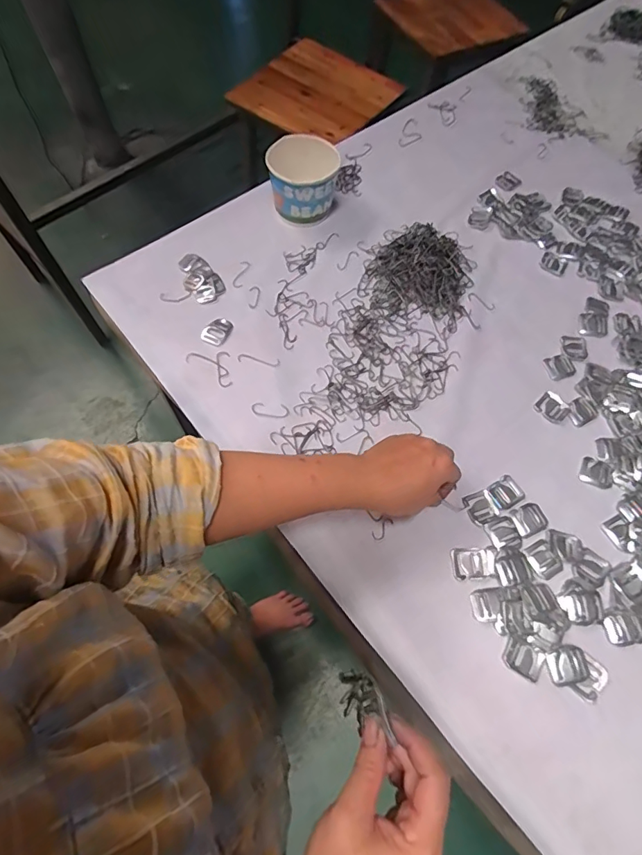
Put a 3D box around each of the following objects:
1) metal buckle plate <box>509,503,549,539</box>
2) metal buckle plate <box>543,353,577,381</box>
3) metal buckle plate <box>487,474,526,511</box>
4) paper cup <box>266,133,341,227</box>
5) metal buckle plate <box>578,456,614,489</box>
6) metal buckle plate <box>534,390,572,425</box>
[{"bbox_3d":[0.218,0.096,0.491,0.036,0.004,0.030,-21,68,-11],"label":"metal buckle plate"},{"bbox_3d":[0.290,-0.074,0.569,0.036,0.004,0.032,-18,68,-9],"label":"metal buckle plate"},{"bbox_3d":[0.197,0.070,0.501,0.033,0.005,0.030,-29,70,-13],"label":"metal buckle plate"},{"bbox_3d":[-0.024,-0.331,0.631,0.092,0.076,0.086,1,66,-1],"label":"paper cup"},{"bbox_3d":[0.304,0.050,0.516,0.036,0.004,0.031,22,67,8],"label":"metal buckle plate"},{"bbox_3d":[0.271,-0.023,0.546,0.032,0.004,0.035,-41,73,-18],"label":"metal buckle plate"}]

